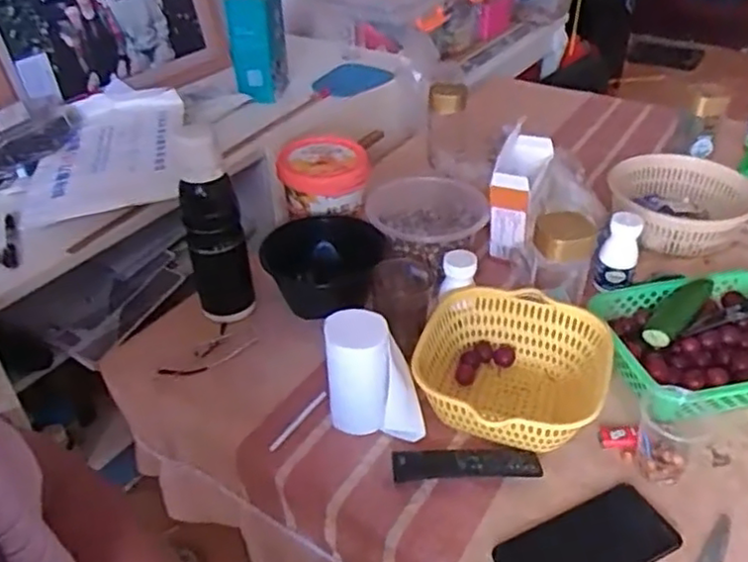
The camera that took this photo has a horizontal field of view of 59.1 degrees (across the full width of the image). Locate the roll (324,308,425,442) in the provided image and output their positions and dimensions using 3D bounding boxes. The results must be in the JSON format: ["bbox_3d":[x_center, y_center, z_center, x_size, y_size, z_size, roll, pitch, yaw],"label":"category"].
[{"bbox_3d":[-0.002,0.107,0.686,0.090,0.123,0.090,-7,37,-7],"label":"roll"}]

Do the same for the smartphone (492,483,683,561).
[{"bbox_3d":[0.195,0.241,0.599,0.166,0.013,0.074,-17,39,-19],"label":"smartphone"}]

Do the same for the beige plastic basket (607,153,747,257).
[{"bbox_3d":[0.481,-0.120,1.019,0.204,0.070,0.204,-1,37,1],"label":"beige plastic basket"}]

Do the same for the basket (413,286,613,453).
[{"bbox_3d":[0.151,0.103,0.737,0.202,0.079,0.203,12,39,18],"label":"basket"}]

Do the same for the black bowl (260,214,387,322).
[{"bbox_3d":[-0.062,-0.030,0.897,0.137,0.080,0.167,9,38,14],"label":"black bowl"}]

